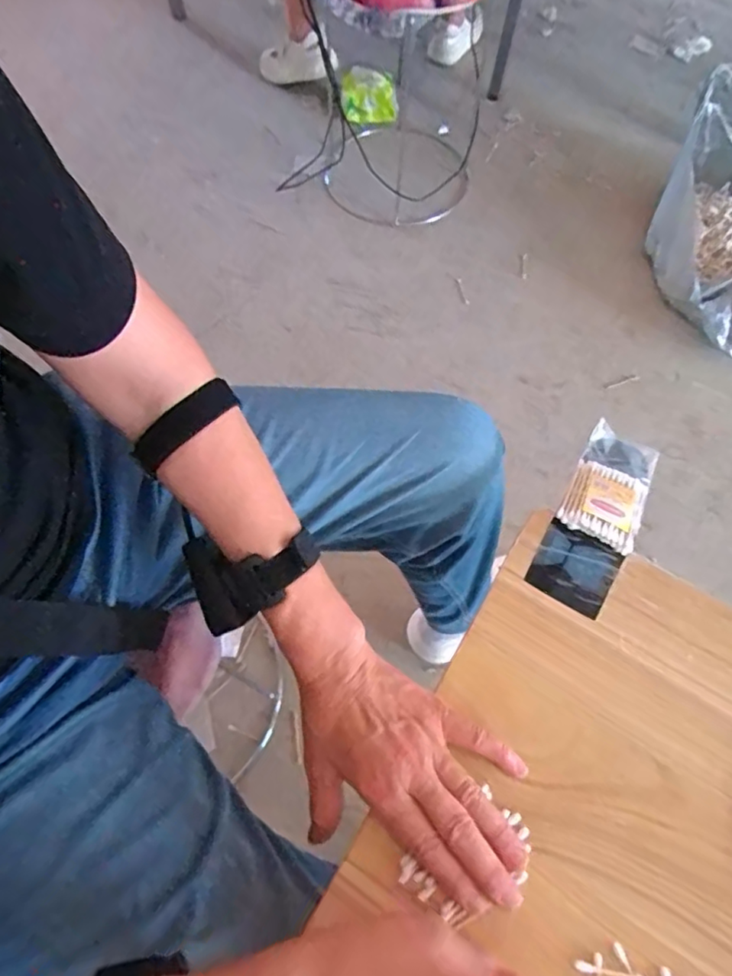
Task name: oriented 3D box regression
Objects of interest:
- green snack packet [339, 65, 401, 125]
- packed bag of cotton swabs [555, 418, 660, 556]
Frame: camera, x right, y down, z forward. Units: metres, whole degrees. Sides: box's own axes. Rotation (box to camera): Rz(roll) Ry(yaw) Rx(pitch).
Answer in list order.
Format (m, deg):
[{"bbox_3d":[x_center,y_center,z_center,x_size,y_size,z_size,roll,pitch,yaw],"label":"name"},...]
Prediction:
[{"bbox_3d":[0.011,-0.992,1.423,0.147,0.119,0.022,-7,34,-13],"label":"green snack packet"},{"bbox_3d":[0.209,-0.004,0.476,0.061,0.012,0.120,28,54,11],"label":"packed bag of cotton swabs"}]

